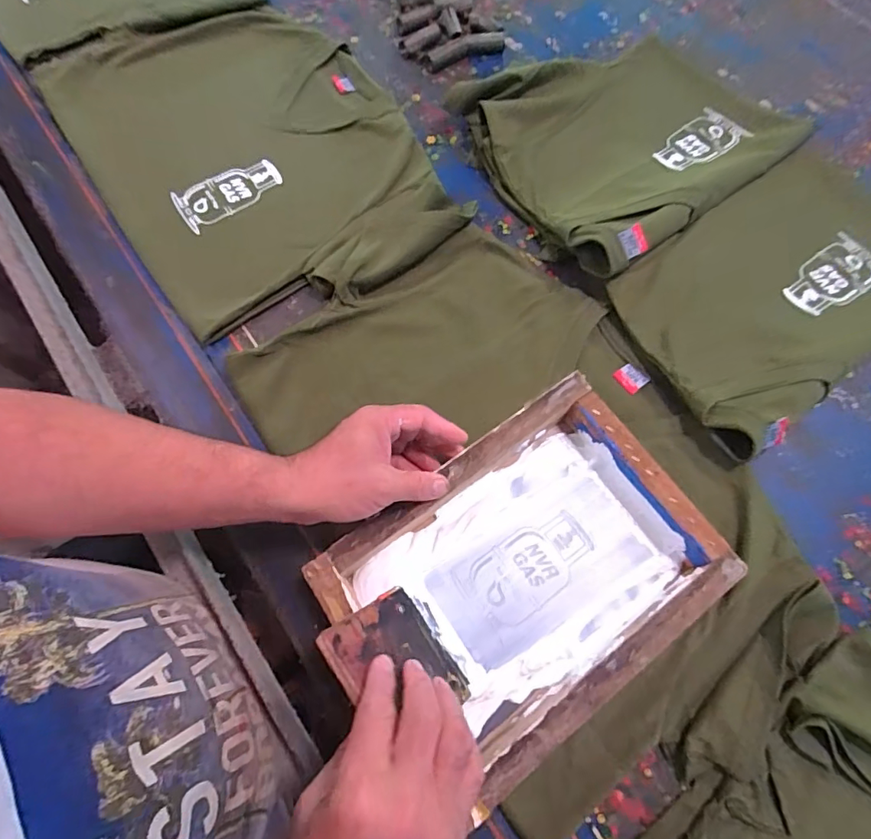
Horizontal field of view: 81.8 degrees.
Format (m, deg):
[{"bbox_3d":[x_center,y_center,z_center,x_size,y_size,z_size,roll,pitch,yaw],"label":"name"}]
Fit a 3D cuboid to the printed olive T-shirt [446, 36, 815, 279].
[{"bbox_3d":[0.237,-0.368,0.626,0.375,0.046,0.320,-34,73,-12],"label":"printed olive T-shirt"}]

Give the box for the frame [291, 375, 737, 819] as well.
[{"bbox_3d":[0.081,0.130,0.433,0.291,0.047,0.224,-35,73,-13],"label":"frame"}]

